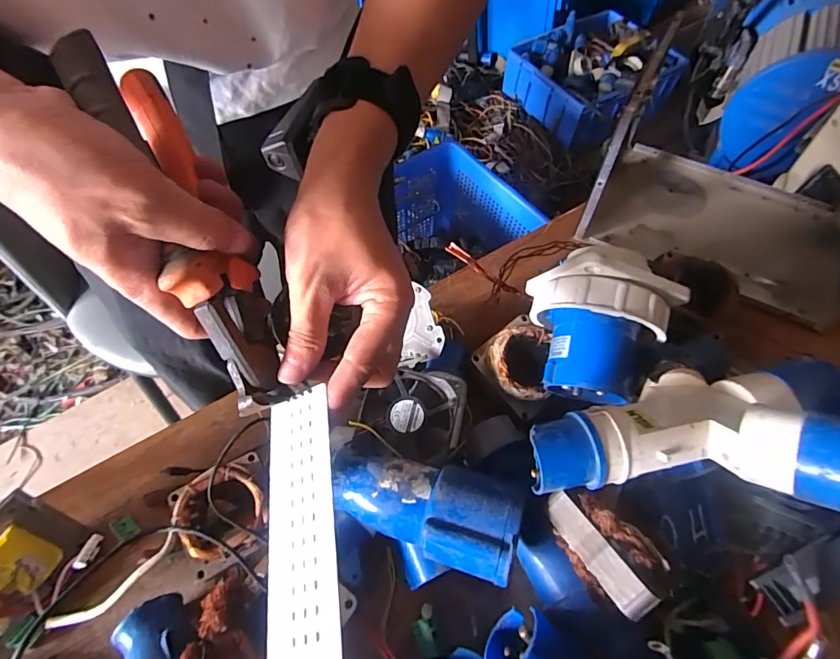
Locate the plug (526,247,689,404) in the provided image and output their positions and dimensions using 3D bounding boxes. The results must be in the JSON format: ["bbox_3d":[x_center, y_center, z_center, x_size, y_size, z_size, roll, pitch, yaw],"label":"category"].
[{"bbox_3d":[0.145,-0.004,0.359,0.114,0.096,0.110,17,62,8],"label":"plug"}]

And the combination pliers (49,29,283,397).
[{"bbox_3d":[-0.118,-0.050,0.225,0.035,0.043,0.182,-25,96,-14],"label":"combination pliers"}]

